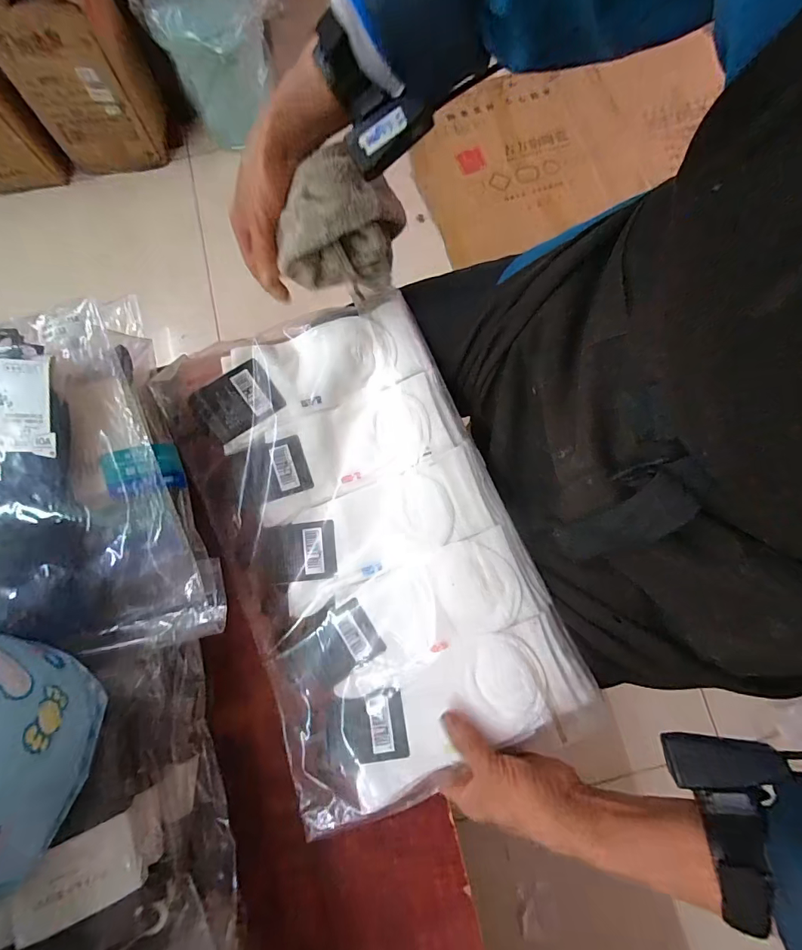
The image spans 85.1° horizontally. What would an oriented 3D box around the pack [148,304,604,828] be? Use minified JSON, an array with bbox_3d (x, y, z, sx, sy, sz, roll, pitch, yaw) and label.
[{"bbox_3d":[-0.036,0.052,0.403,0.257,0.052,0.422,-22,79,-4],"label":"pack"}]

